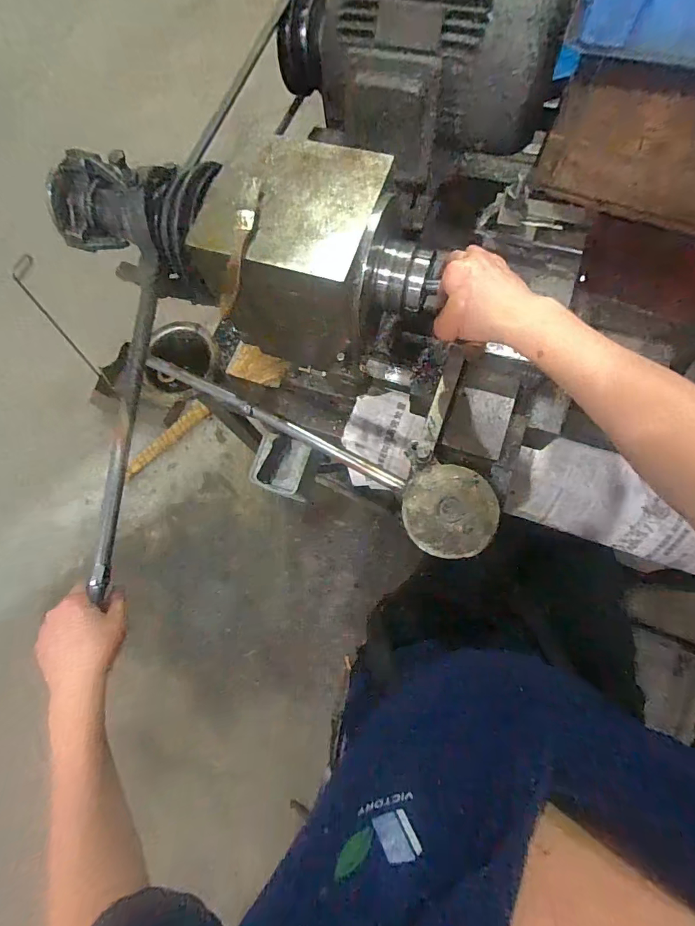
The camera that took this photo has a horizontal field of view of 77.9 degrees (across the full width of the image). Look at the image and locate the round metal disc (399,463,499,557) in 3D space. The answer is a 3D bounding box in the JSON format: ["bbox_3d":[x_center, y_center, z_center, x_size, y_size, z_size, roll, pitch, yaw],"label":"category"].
[{"bbox_3d":[0.111,0.051,0.468,0.096,0.020,0.098,-1,74,5],"label":"round metal disc"}]

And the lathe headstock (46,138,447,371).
[{"bbox_3d":[-0.134,-0.252,0.509,0.456,0.154,0.176,16,74,11],"label":"lathe headstock"}]

